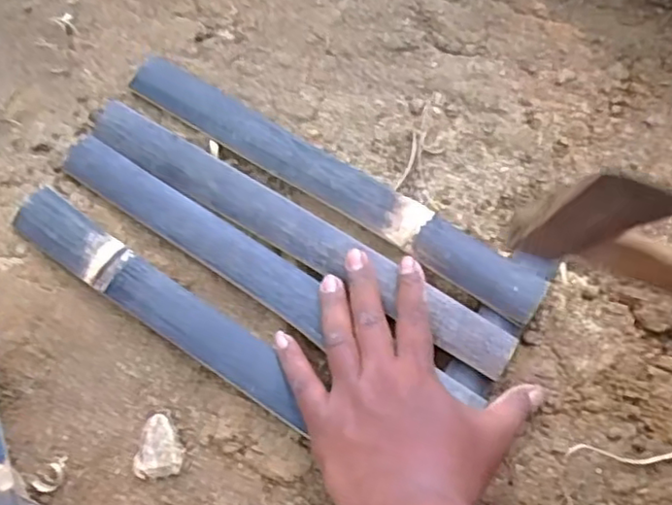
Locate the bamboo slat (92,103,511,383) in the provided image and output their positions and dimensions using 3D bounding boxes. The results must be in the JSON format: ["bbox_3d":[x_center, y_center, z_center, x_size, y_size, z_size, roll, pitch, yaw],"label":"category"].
[{"bbox_3d":[-0.030,-0.017,0.479,0.345,0.010,0.039,30,75,10],"label":"bamboo slat"}]

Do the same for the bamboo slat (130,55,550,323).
[{"bbox_3d":[-0.007,-0.055,0.490,0.343,0.013,0.039,31,75,10],"label":"bamboo slat"}]

